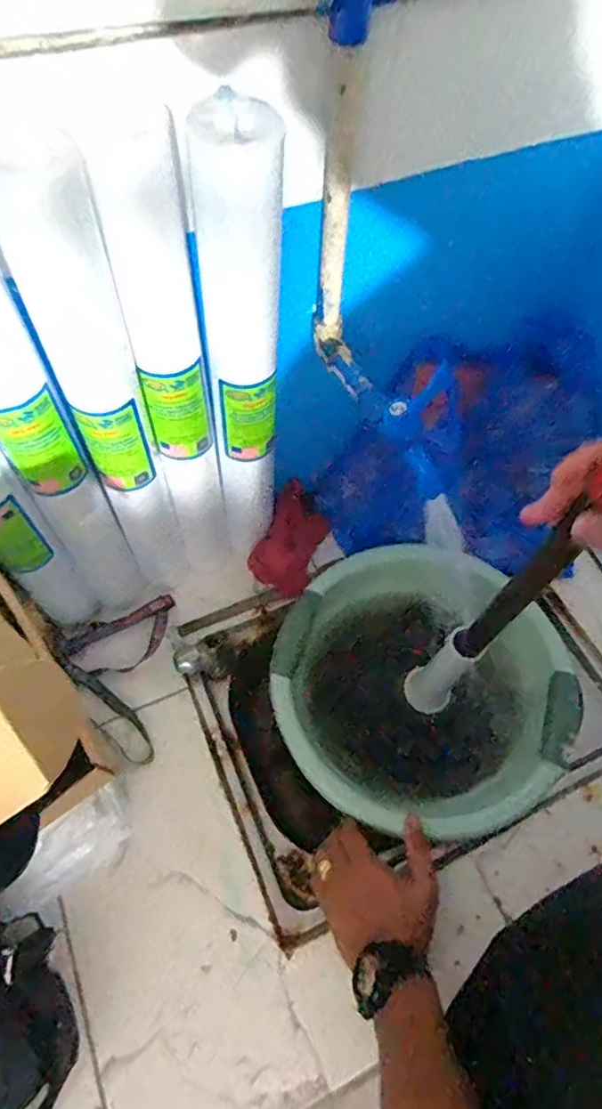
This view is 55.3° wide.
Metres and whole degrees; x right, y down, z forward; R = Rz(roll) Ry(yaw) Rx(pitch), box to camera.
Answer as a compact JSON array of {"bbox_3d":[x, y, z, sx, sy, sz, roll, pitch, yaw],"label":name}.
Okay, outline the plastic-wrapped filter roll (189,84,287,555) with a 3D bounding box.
[{"bbox_3d":[-0.053,-0.160,0.556,0.068,0.468,0.069,-3,60,-4],"label":"plastic-wrapped filter roll"}]

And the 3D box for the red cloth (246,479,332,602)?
[{"bbox_3d":[-0.012,-0.019,0.759,0.076,0.060,0.130,22,62,10],"label":"red cloth"}]

